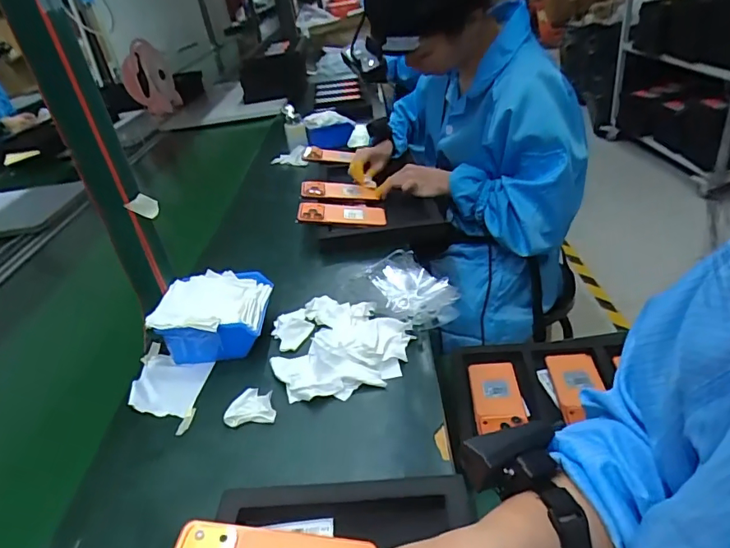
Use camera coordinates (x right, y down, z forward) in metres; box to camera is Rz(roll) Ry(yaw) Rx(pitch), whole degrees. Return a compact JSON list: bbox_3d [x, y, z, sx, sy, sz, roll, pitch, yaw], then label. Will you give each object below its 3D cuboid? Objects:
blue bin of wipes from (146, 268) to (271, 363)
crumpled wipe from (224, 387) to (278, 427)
[{"bbox_3d":[-0.200,0.054,0.668,0.137,0.074,0.127,-6,33,6],"label":"blue bin of wipes"},{"bbox_3d":[-0.132,0.153,0.565,0.058,0.023,0.043,-5,32,0],"label":"crumpled wipe"}]

